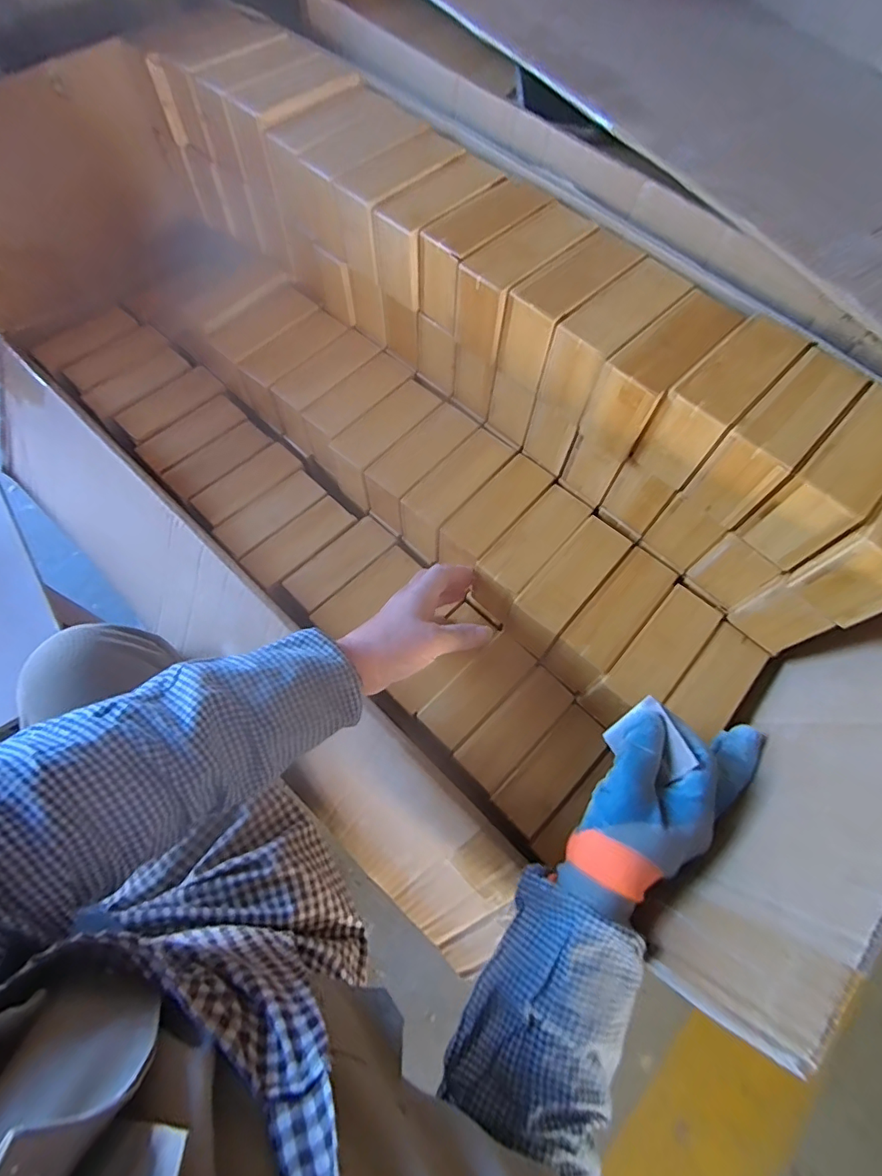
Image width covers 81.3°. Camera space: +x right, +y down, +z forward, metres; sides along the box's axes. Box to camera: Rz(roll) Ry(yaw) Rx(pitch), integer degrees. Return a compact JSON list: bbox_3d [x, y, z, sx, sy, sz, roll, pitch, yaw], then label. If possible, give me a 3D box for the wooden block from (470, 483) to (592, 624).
[{"bbox_3d":[0.085,-0.028,0.526,0.052,0.081,0.144,39,70,13],"label":"wooden block"}]

